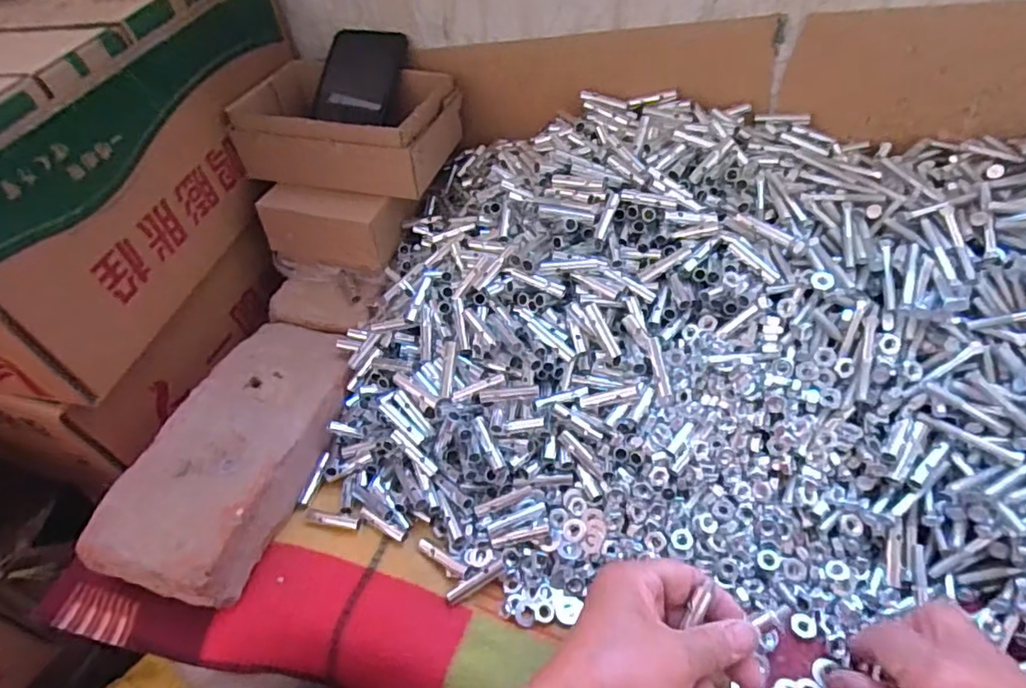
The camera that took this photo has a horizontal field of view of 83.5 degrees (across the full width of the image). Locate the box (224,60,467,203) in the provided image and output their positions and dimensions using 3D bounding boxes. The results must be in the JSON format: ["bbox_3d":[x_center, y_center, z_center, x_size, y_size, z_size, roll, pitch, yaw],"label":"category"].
[{"bbox_3d":[-0.153,-0.213,0.550,0.181,0.071,0.162,8,49,13],"label":"box"}]

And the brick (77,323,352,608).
[{"bbox_3d":[-0.212,0.080,0.455,0.110,0.052,0.224,10,50,15],"label":"brick"}]

